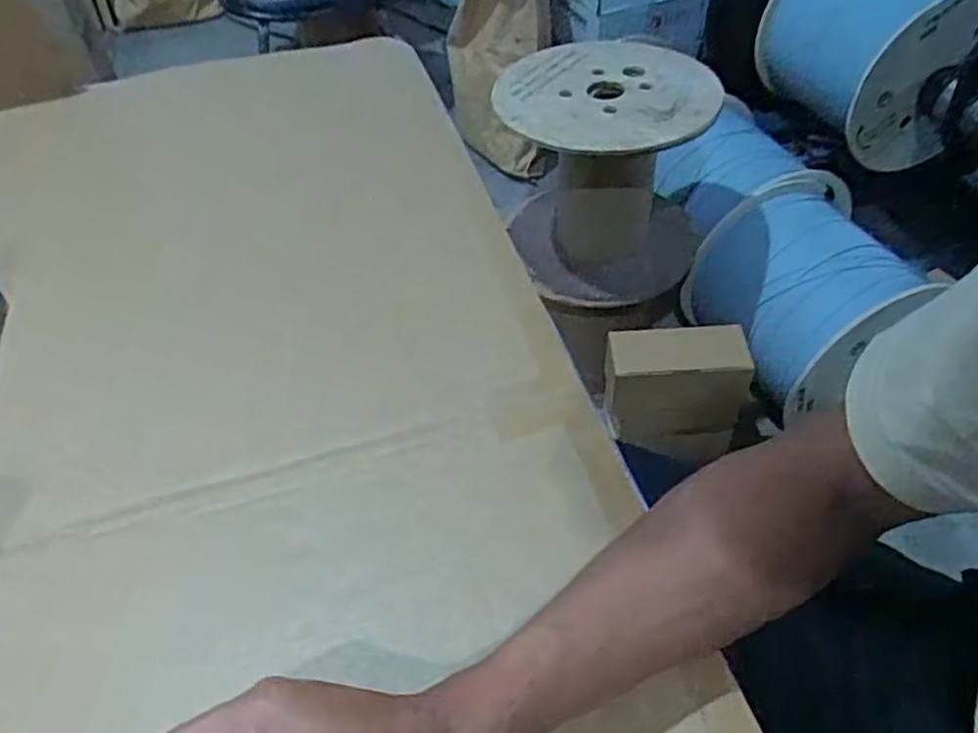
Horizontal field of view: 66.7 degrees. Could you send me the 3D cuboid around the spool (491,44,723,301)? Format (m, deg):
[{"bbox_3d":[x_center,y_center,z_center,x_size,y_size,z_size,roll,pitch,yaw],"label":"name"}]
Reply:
[{"bbox_3d":[0.191,-0.321,1.243,0.335,0.306,0.339,5,47,8],"label":"spool"}]

